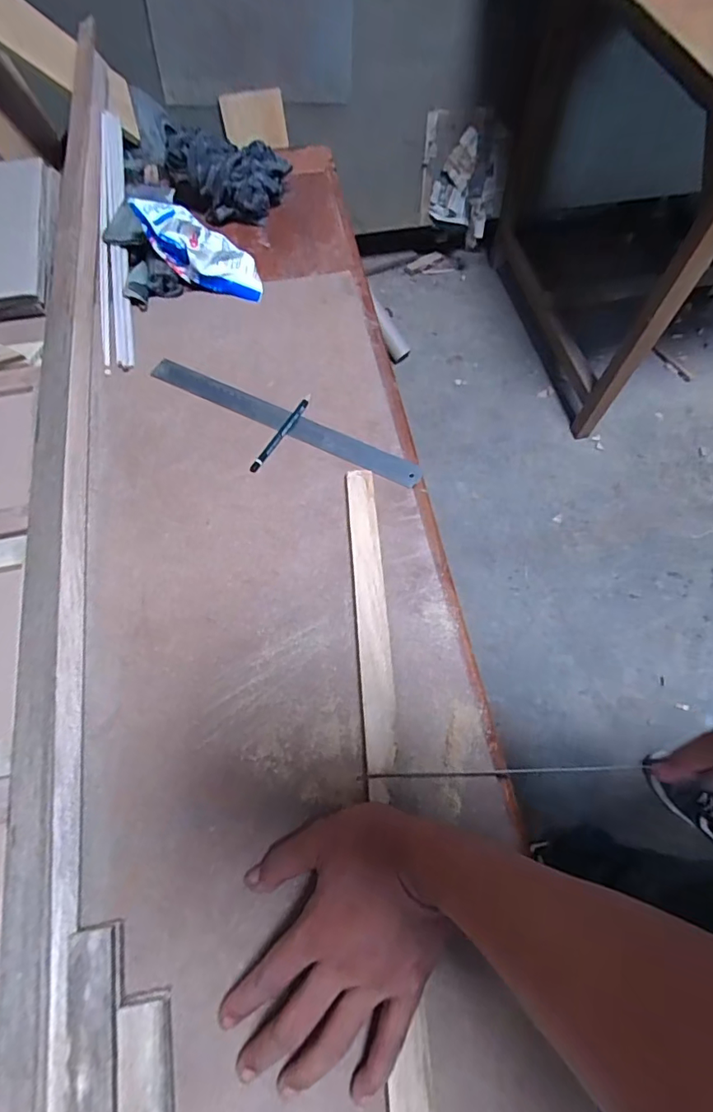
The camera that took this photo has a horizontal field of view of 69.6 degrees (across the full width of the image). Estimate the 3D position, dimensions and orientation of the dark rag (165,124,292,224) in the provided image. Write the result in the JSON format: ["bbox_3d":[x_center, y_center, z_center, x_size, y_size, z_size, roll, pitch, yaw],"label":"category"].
[{"bbox_3d":[-0.177,-0.510,0.691,0.157,0.076,0.092,4,65,2],"label":"dark rag"}]

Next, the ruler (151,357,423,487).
[{"bbox_3d":[-0.082,-0.148,0.554,0.324,0.007,0.028,25,78,11],"label":"ruler"}]

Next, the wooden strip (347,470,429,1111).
[{"bbox_3d":[0.020,0.178,0.394,0.024,0.012,0.573,-2,64,-4],"label":"wooden strip"}]

